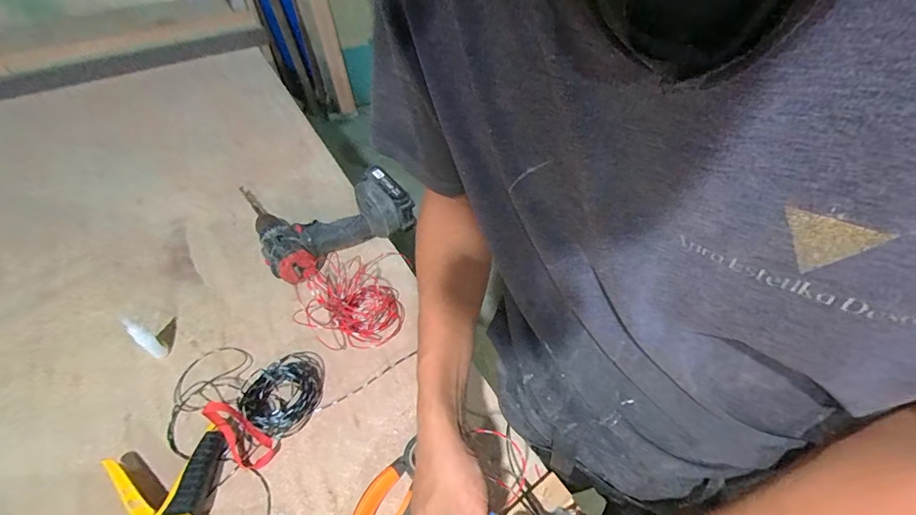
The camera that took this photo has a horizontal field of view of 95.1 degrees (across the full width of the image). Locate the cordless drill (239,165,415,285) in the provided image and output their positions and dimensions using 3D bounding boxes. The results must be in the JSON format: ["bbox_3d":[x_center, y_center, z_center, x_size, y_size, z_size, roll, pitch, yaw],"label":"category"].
[{"bbox_3d":[-0.225,-0.084,0.711,0.236,0.078,0.217,-27,54,-20],"label":"cordless drill"}]

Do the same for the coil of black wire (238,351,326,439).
[{"bbox_3d":[-0.216,0.164,0.517,0.092,0.034,0.107,-13,51,-10],"label":"coil of black wire"}]

